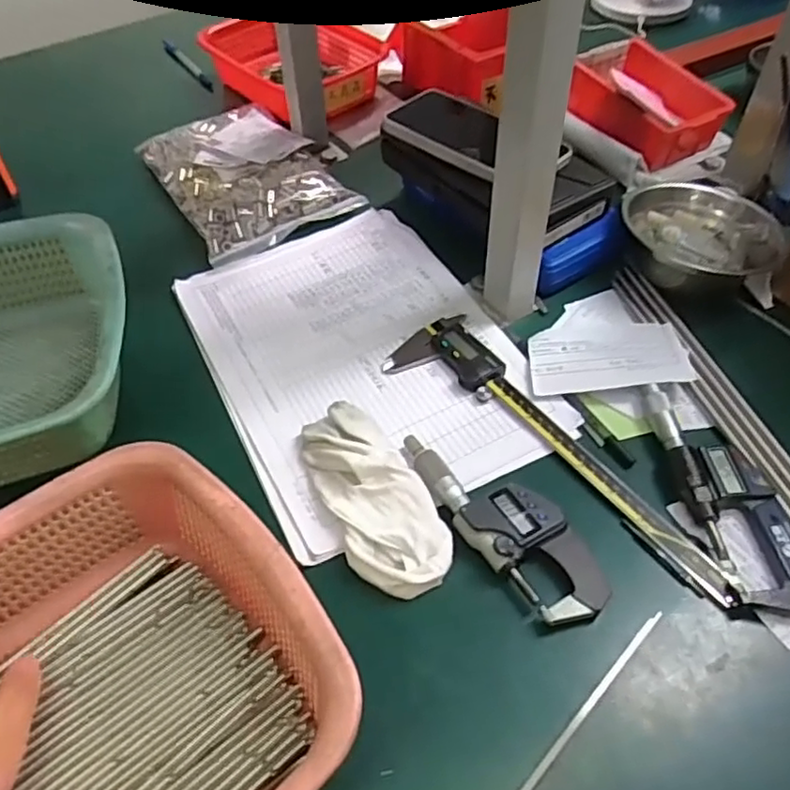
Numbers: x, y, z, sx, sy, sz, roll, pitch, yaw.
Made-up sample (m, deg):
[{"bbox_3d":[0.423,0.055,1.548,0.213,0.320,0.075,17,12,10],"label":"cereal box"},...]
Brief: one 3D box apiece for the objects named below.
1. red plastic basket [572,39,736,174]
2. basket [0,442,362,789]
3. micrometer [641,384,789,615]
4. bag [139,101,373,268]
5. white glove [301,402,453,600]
[{"bbox_3d":[0.243,-0.291,0.662,0.096,0.051,0.140,-22,55,-11],"label":"red plastic basket"},{"bbox_3d":[-0.179,0.171,0.311,0.296,0.086,0.220,-35,63,-24],"label":"basket"},{"bbox_3d":[0.211,0.059,0.428,0.055,0.024,0.165,-11,51,-8],"label":"micrometer"},{"bbox_3d":[-0.149,-0.222,0.649,0.144,0.024,0.207,-26,54,-19],"label":"bag"},{"bbox_3d":[-0.015,0.062,0.431,0.059,0.032,0.143,-21,53,-15],"label":"white glove"}]

